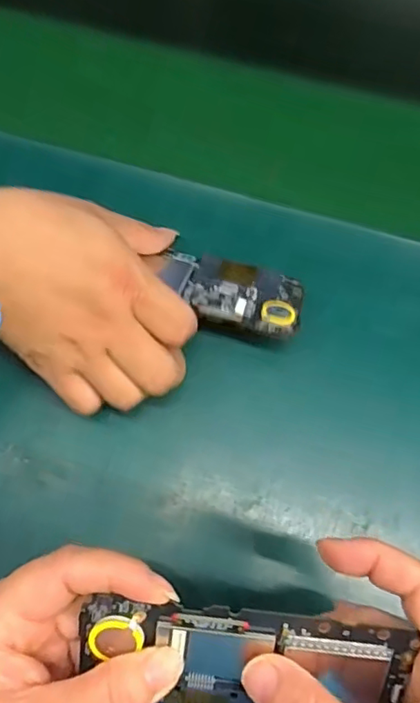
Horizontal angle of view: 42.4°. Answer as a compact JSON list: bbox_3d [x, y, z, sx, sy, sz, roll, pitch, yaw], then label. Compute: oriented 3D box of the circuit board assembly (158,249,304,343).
[{"bbox_3d":[0.013,-0.039,0.346,0.093,0.008,0.062,14,43,5],"label":"circuit board assembly"}]

